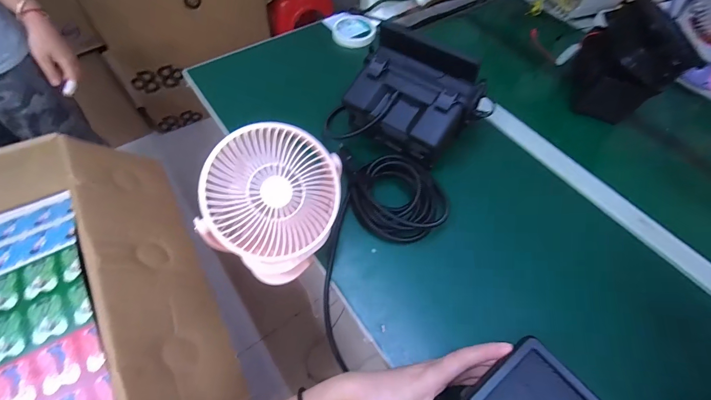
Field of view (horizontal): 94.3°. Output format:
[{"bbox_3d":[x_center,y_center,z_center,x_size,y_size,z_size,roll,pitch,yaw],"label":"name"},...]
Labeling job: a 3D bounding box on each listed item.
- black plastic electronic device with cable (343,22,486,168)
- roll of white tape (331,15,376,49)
[{"bbox_3d":[0.091,-0.152,0.510,0.184,0.110,0.153,27,59,14],"label":"black plastic electronic device with cable"},{"bbox_3d":[-0.002,-0.374,0.733,0.093,0.029,0.089,14,57,6],"label":"roll of white tape"}]

